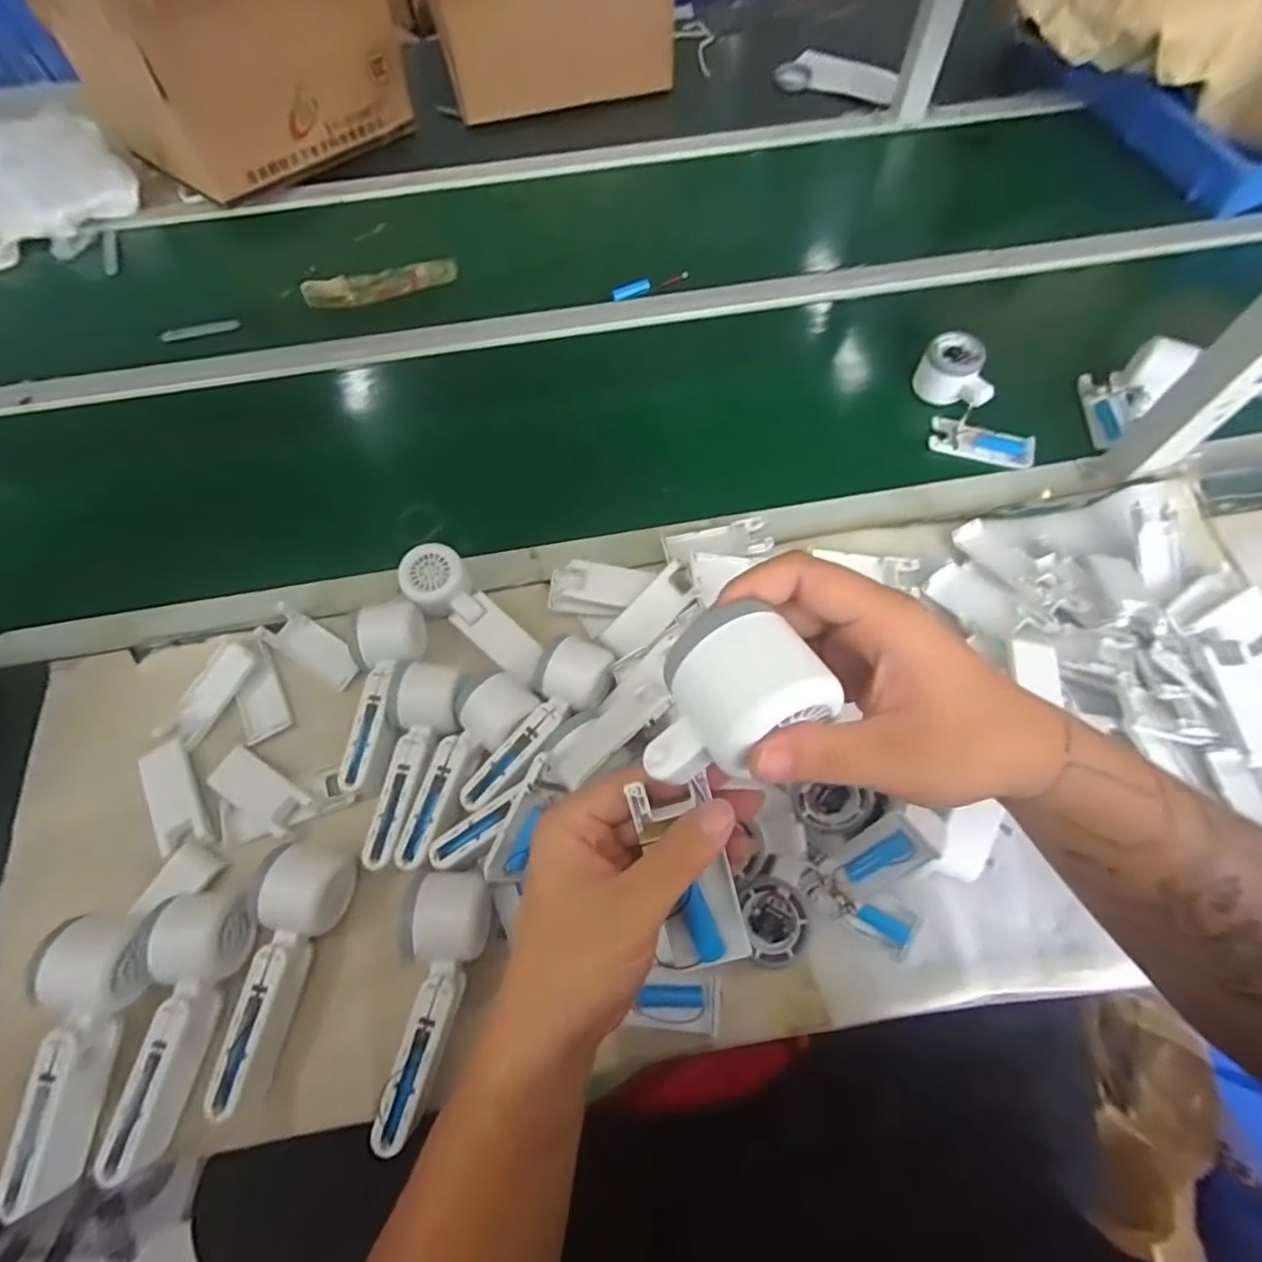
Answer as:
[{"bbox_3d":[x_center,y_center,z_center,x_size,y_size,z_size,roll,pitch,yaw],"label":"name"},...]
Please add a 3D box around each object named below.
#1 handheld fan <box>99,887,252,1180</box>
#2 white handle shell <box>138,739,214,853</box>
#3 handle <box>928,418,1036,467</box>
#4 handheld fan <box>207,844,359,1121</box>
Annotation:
[{"bbox_3d":[-0.313,0.273,0.414,0.060,0.045,0.166,-1,66,2],"label":"handheld fan"},{"bbox_3d":[-0.389,0.141,0.503,0.039,0.007,0.095,-29,68,-11],"label":"white handle shell"},{"bbox_3d":[0.378,-0.203,0.638,0.103,0.012,0.036,21,68,11],"label":"handle"},{"bbox_3d":[-0.255,0.245,0.431,0.057,0.059,0.167,7,66,5],"label":"handheld fan"}]

